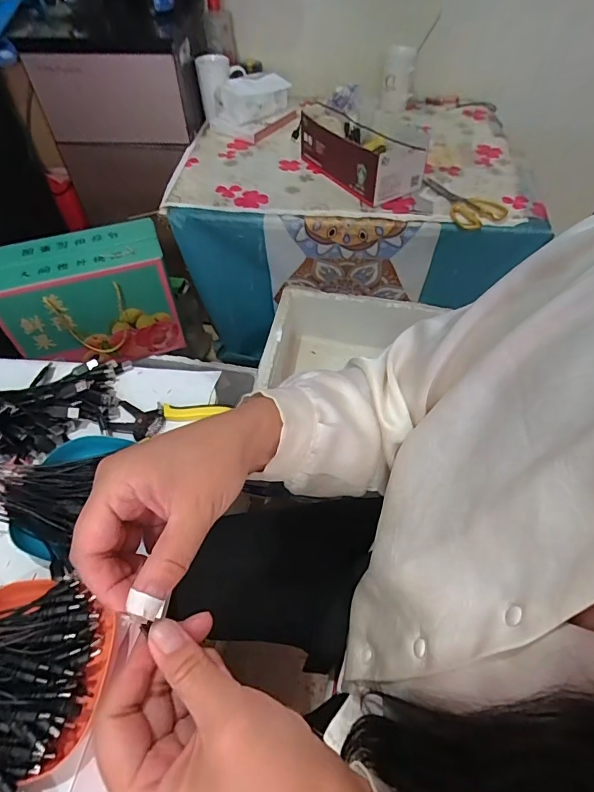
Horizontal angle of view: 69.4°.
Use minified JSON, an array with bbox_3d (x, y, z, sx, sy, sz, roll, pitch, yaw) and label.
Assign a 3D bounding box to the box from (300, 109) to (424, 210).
[{"bbox_3d":[0.131,-0.490,0.862,0.153,0.092,0.254,-26,57,-19],"label":"box"}]

